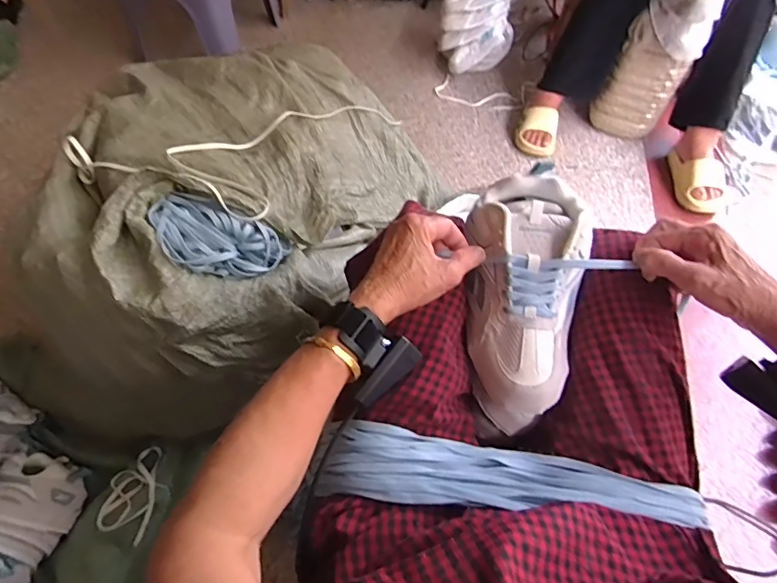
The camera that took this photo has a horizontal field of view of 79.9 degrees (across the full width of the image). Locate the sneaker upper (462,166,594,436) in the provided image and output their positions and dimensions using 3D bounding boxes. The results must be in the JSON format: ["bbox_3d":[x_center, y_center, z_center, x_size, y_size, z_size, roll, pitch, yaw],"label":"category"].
[{"bbox_3d":[0.133,0.012,0.464,0.108,0.074,0.254,7,84,3],"label":"sneaker upper"}]

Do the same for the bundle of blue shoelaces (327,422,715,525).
[{"bbox_3d":[0.107,0.169,0.408,0.330,0.028,0.061,8,56,4],"label":"bundle of blue shoelaces"}]

